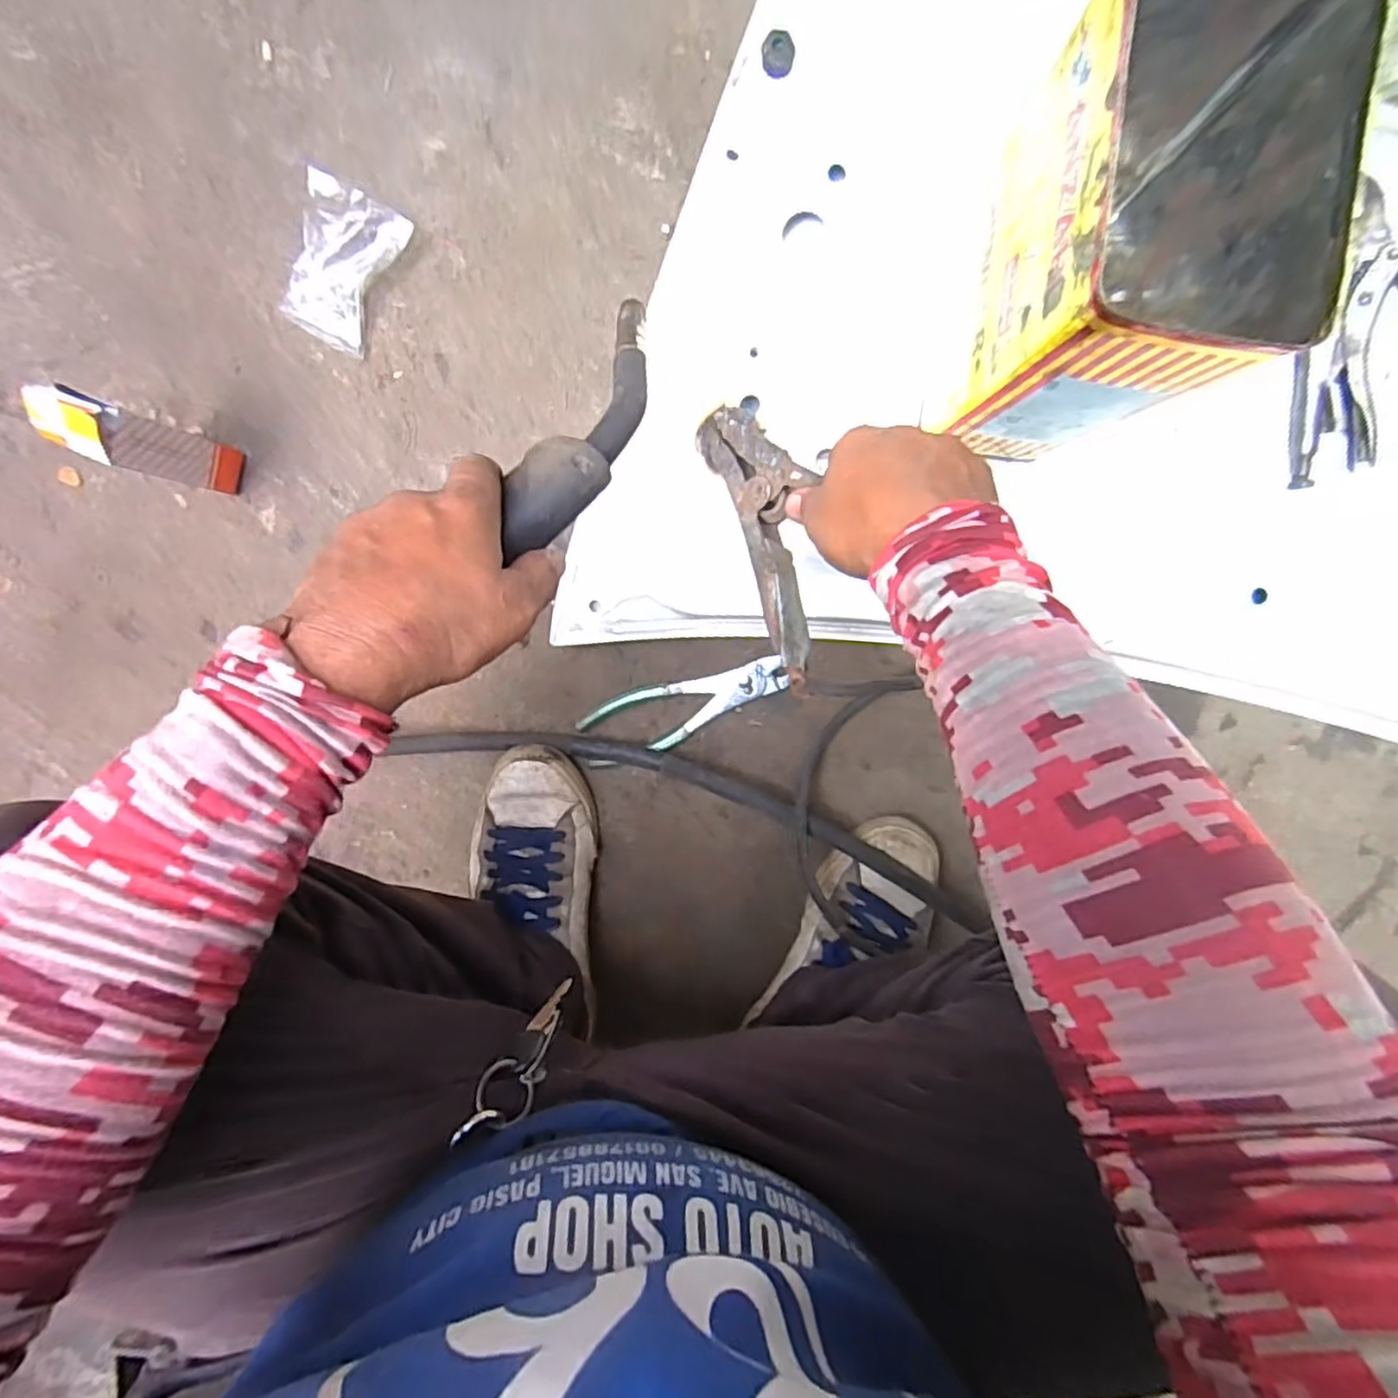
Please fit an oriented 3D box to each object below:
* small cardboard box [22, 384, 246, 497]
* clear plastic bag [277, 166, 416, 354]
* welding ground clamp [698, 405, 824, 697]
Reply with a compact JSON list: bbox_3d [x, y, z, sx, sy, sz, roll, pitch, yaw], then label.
[{"bbox_3d":[-0.406,-0.189,0.509,0.044,0.146,0.044,23,99,-1],"label":"small cardboard box"},{"bbox_3d":[-0.280,-0.339,0.535,0.066,0.050,0.112,35,98,-3],"label":"clear plastic bag"},{"bbox_3d":[0.044,-0.098,0.420,0.054,0.034,0.189,-13,77,5],"label":"welding ground clamp"}]

